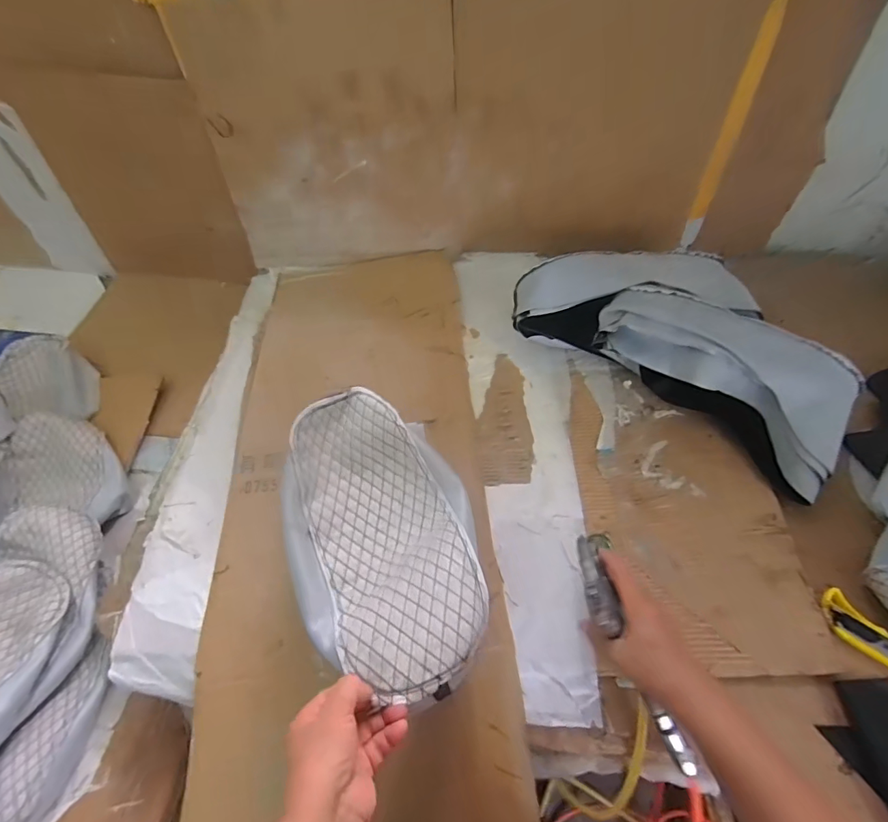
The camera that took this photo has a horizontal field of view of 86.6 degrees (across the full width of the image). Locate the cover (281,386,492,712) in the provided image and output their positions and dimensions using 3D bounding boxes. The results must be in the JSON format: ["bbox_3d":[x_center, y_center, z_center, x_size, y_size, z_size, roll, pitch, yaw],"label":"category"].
[{"bbox_3d":[-0.067,0.122,0.486,0.184,0.066,0.310,-13,57,-6],"label":"cover"}]

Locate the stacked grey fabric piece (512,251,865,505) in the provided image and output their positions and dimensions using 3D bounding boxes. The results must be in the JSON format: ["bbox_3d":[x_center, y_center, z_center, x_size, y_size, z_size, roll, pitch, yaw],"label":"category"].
[{"bbox_3d":[0.352,-0.112,0.706,0.481,0.141,0.245,34,65,22],"label":"stacked grey fabric piece"}]

